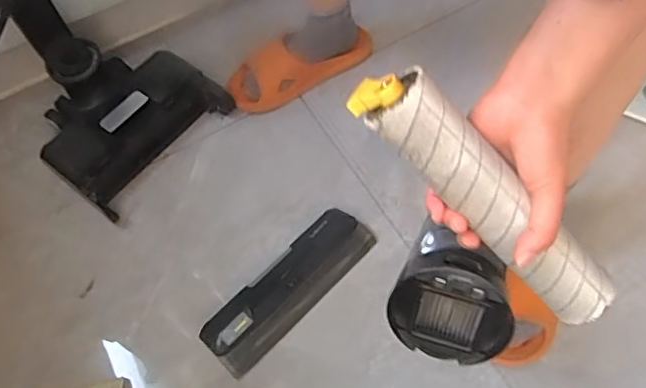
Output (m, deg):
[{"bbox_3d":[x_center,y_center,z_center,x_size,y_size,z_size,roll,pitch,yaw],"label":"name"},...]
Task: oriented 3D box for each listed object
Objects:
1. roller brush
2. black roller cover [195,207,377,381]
[{"bbox_3d":[0.115,0.006,0.404,0.234,0.048,0.039,43,67,-14],"label":"roller brush"},{"bbox_3d":[-0.046,0.118,0.767,0.086,0.035,0.261,39,73,25],"label":"black roller cover"}]

